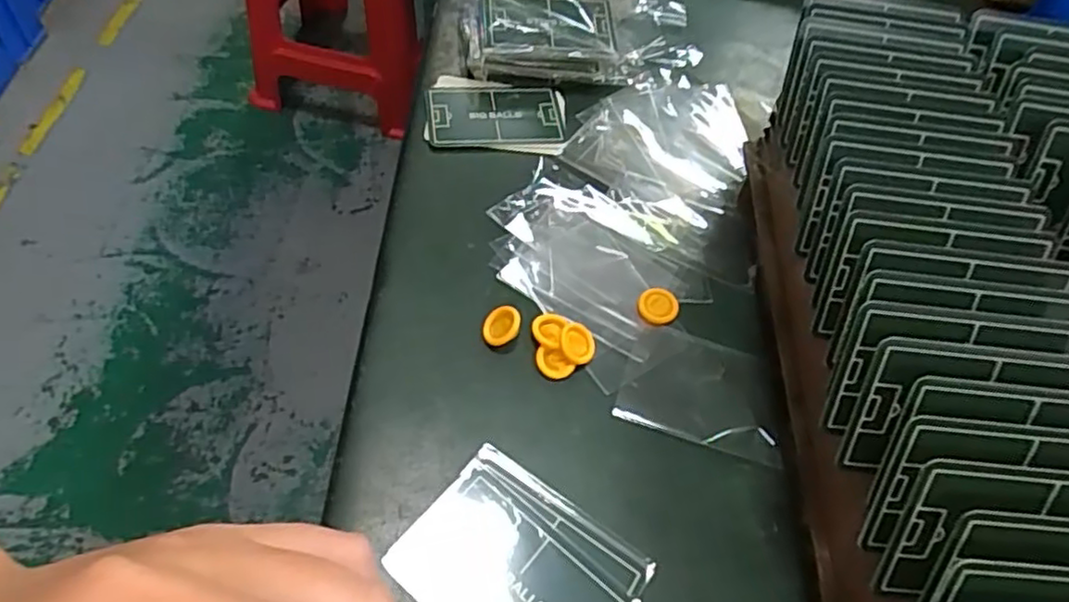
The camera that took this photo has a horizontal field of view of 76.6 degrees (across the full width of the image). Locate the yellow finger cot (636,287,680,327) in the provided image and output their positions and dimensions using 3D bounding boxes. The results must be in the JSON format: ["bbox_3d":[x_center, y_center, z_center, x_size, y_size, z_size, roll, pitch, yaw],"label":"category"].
[{"bbox_3d":[0.065,0.003,0.354,0.021,0.006,0.020,9,55,-1],"label":"yellow finger cot"}]

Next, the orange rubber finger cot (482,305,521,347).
[{"bbox_3d":[-0.016,0.012,0.333,0.018,0.004,0.021,15,76,33],"label":"orange rubber finger cot"}]

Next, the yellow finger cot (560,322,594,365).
[{"bbox_3d":[0.021,0.022,0.333,0.017,0.010,0.019,13,55,2],"label":"yellow finger cot"}]

